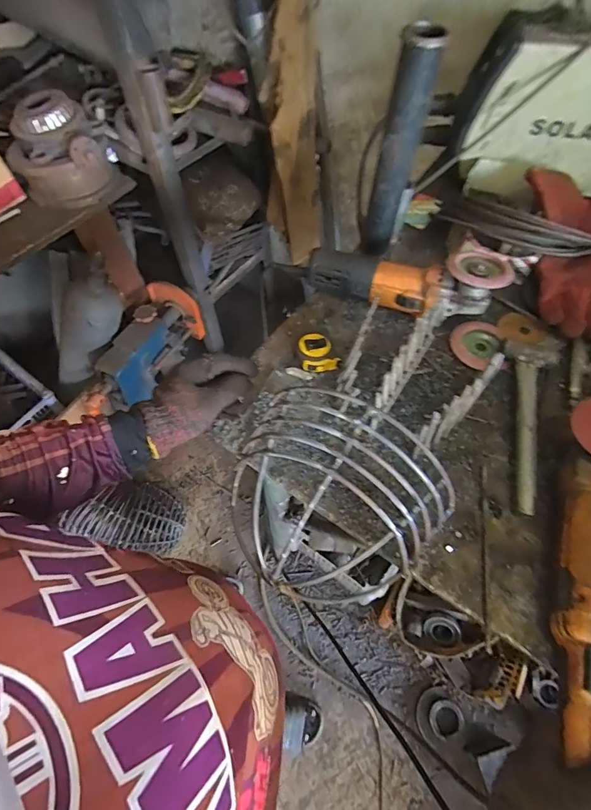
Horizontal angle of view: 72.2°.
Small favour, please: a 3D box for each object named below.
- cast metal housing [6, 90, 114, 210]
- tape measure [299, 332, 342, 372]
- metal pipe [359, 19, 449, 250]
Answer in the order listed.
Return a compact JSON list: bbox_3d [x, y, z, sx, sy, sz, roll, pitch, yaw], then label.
[{"bbox_3d":[-0.547,-0.577,0.935,0.199,0.161,0.185,-31,64,-15],"label":"cast metal housing"},{"bbox_3d":[0.032,-0.075,0.569,0.052,0.023,0.053,-11,60,-4],"label":"tape measure"},{"bbox_3d":[0.138,-0.338,0.563,0.055,0.274,0.049,8,61,6],"label":"metal pipe"}]

